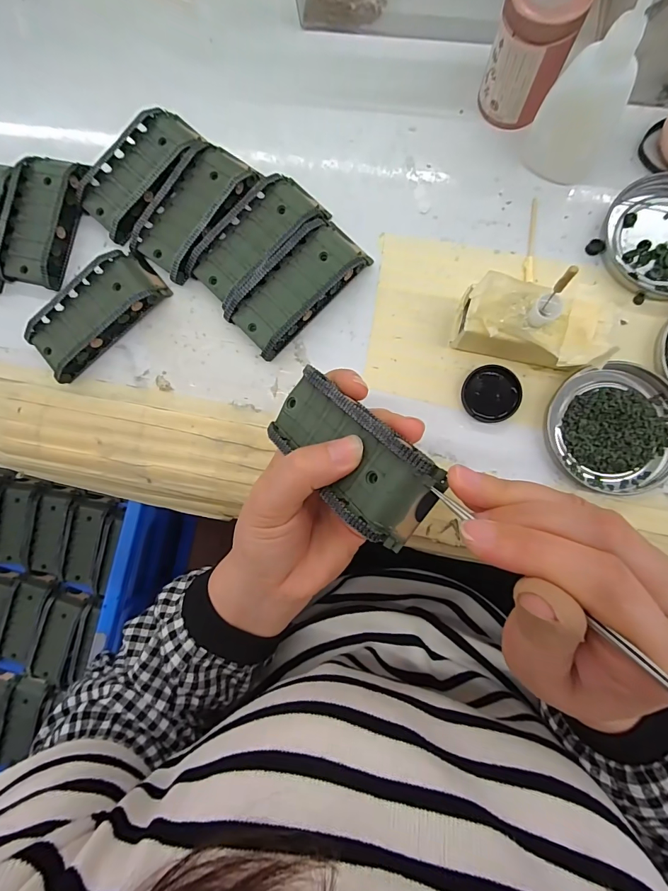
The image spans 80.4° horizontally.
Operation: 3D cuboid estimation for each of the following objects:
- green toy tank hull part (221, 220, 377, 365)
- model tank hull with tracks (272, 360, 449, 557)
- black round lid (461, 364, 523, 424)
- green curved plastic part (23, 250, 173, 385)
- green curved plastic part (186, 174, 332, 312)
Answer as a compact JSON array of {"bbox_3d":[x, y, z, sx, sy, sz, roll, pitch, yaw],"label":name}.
[{"bbox_3d":[-0.024,-0.106,0.264,0.095,0.018,0.044,-45,83,0],"label":"green toy tank hull part"},{"bbox_3d":[0.006,0.002,0.191,0.095,0.019,0.044,43,107,34],"label":"model tank hull with tracks"},{"bbox_3d":[0.100,-0.032,0.252,0.035,0.007,0.035,0,85,5],"label":"black round lid"},{"bbox_3d":[-0.166,-0.093,0.275,0.098,0.018,0.044,-41,83,1],"label":"green curved plastic part"},{"bbox_3d":[-0.053,-0.141,0.270,0.096,0.019,0.046,-43,83,0],"label":"green curved plastic part"}]

